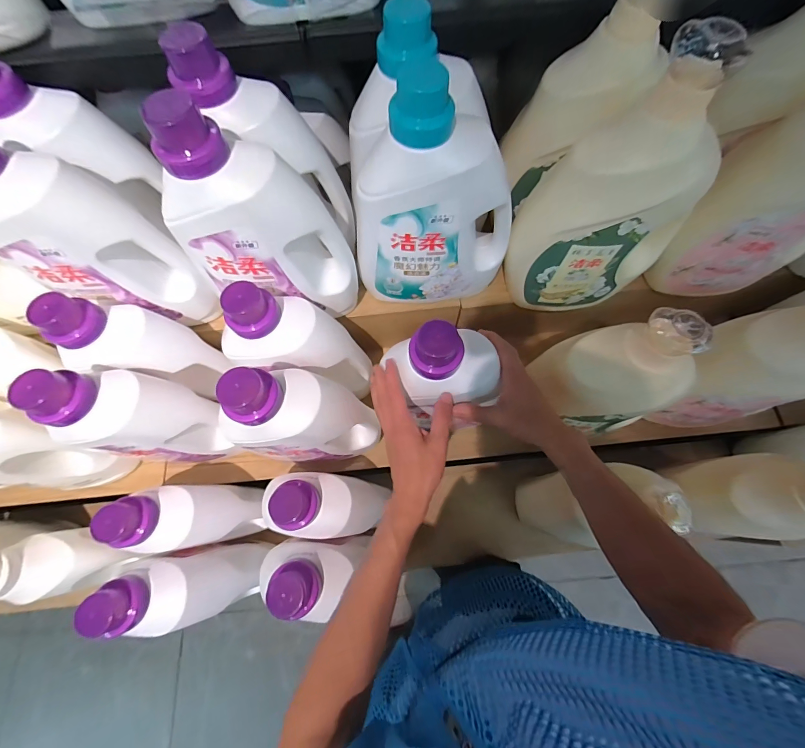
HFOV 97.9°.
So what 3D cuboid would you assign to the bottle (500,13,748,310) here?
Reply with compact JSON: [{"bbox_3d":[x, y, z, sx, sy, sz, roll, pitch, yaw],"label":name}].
[{"bbox_3d":[0.274,-0.213,0.456,0.216,0.330,0.108,-13,71,-3],"label":"bottle"}]

